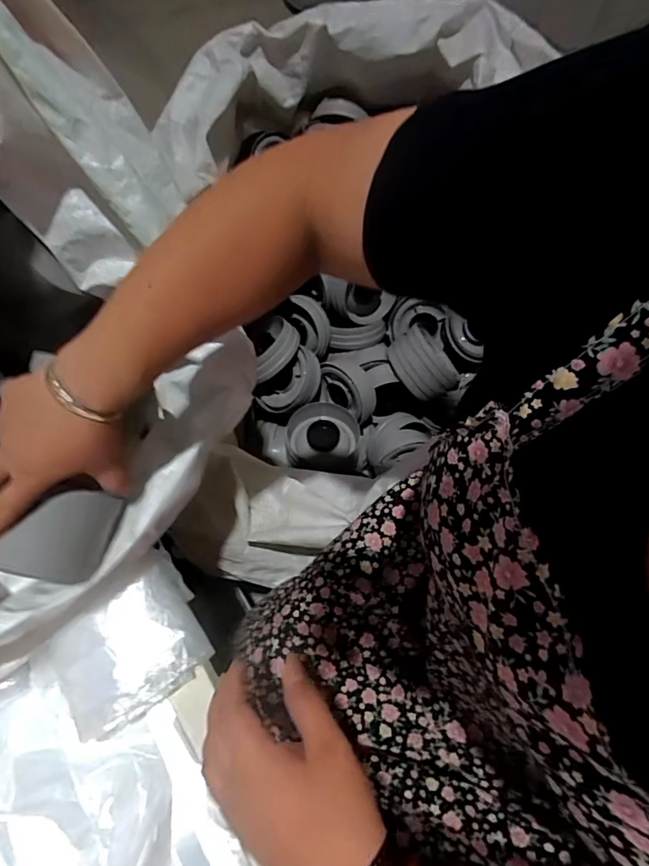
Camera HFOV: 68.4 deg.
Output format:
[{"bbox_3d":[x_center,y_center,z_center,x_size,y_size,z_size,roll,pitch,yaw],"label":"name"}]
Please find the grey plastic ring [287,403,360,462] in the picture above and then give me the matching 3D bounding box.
[{"bbox_3d":[-0.003,0.006,1.013,0.146,0.051,0.146,4,58,-7],"label":"grey plastic ring"}]

